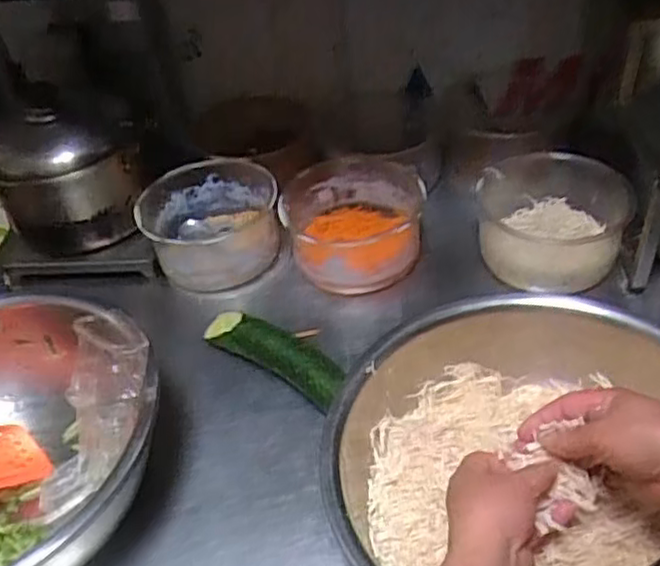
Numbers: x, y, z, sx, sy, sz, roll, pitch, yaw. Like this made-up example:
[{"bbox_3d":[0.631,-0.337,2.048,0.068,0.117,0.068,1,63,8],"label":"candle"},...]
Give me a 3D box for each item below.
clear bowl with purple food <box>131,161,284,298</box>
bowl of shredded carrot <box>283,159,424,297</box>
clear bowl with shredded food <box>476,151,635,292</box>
[{"bbox_3d":[-0.154,-0.072,0.920,0.168,0.098,0.165,-4,43,4],"label":"clear bowl with purple food"},{"bbox_3d":[0.029,-0.078,0.896,0.163,0.083,0.170,-4,43,4],"label":"bowl of shredded carrot"},{"bbox_3d":[0.264,-0.087,0.855,0.155,0.102,0.163,-4,43,4],"label":"clear bowl with shredded food"}]

